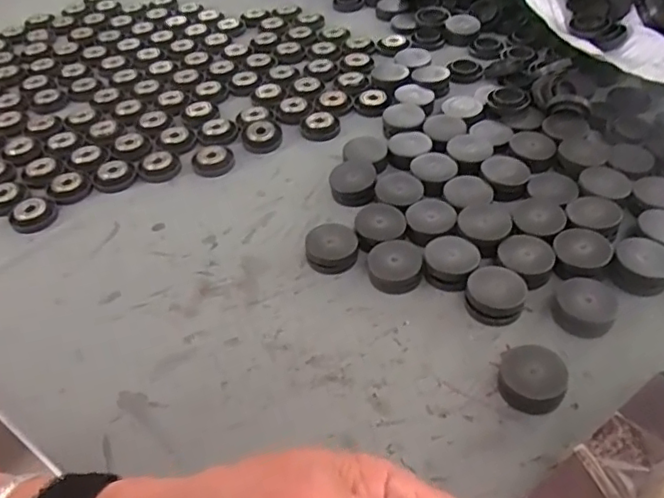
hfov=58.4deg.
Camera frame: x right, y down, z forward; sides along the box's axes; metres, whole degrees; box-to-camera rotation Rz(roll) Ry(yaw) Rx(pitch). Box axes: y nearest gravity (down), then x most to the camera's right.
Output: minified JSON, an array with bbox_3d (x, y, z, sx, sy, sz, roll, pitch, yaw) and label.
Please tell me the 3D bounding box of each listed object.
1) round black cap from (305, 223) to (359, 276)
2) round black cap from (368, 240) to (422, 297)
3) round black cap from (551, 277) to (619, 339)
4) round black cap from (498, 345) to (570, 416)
[{"bbox_3d":[0.000,-0.001,0.383,0.033,0.014,0.033,-3,46,3],"label":"round black cap"},{"bbox_3d":[0.039,0.010,0.367,0.032,0.012,0.032,-3,46,3],"label":"round black cap"},{"bbox_3d":[0.142,0.032,0.335,0.033,0.009,0.037,21,51,24],"label":"round black cap"},{"bbox_3d":[0.102,0.066,0.305,0.031,0.016,0.031,-2,46,4],"label":"round black cap"}]

